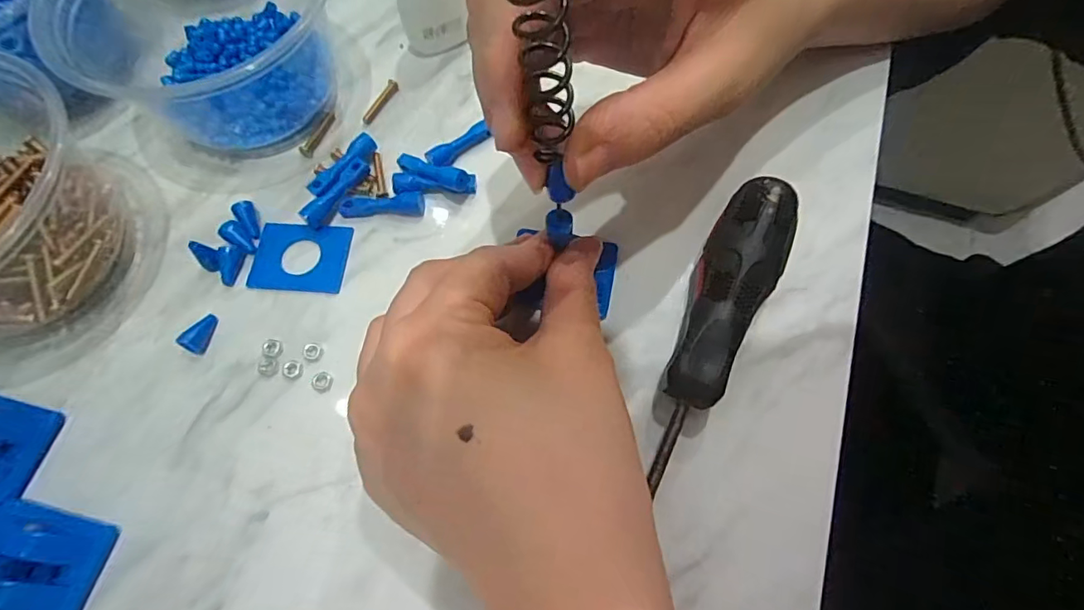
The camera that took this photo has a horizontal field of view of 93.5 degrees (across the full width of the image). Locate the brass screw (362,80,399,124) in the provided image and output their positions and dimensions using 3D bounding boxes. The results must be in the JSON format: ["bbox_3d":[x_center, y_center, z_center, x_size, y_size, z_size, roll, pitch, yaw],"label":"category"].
[{"bbox_3d":[-0.081,-0.102,0.254,0.005,0.004,0.029,25,71,10],"label":"brass screw"}]

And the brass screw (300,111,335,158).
[{"bbox_3d":[-0.110,-0.084,0.248,0.007,0.004,0.027,17,70,7],"label":"brass screw"}]

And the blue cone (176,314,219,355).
[{"bbox_3d":[-0.140,0.011,0.209,0.009,0.006,0.016,26,71,10],"label":"blue cone"}]

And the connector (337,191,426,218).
[{"bbox_3d":[-0.072,-0.045,0.230,0.037,0.005,0.010,-3,69,-1],"label":"connector"}]

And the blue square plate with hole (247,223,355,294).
[{"bbox_3d":[-0.106,-0.021,0.224,0.040,0.004,0.031,4,69,2],"label":"blue square plate with hole"}]

